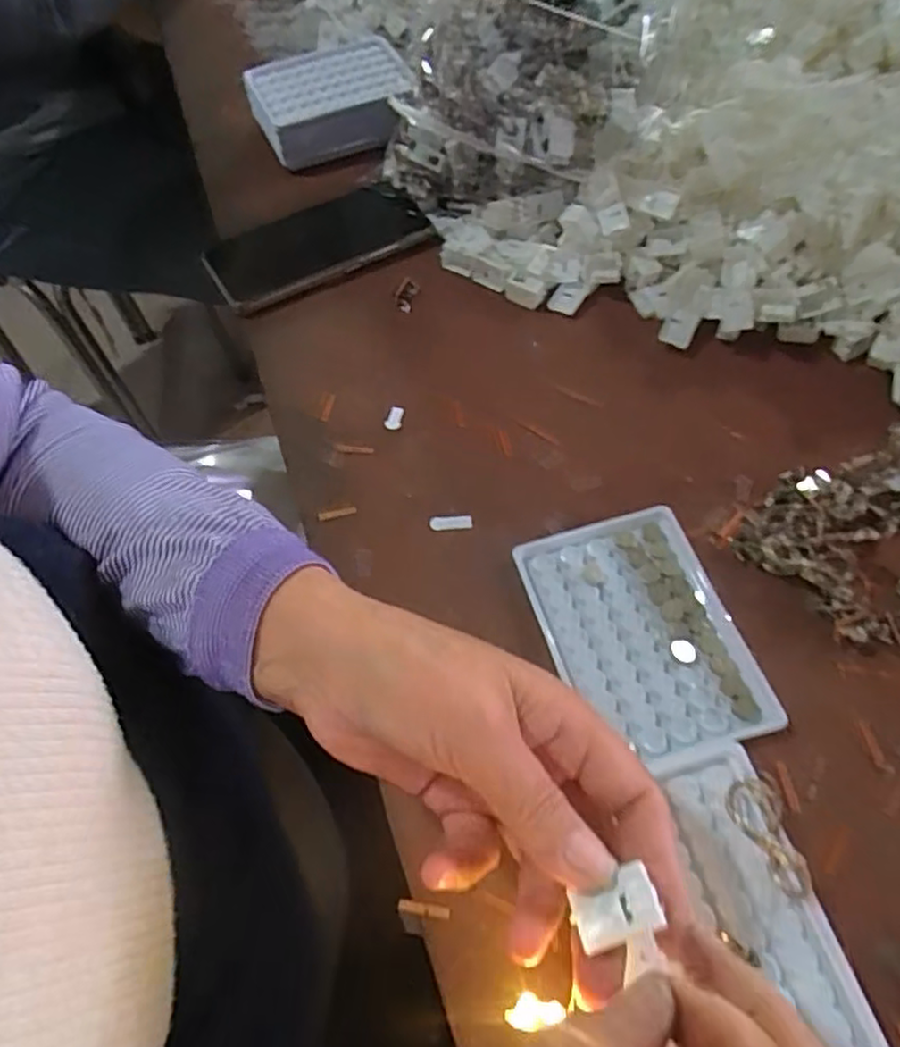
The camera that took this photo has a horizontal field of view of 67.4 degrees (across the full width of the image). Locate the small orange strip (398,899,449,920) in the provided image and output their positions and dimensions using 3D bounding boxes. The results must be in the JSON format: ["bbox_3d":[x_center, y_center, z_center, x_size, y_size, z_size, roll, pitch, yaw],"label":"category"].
[{"bbox_3d":[-0.011,0.165,0.288,0.022,0.004,0.005,7,58,7],"label":"small orange strip"}]

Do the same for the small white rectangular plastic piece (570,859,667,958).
[{"bbox_3d":[0.052,0.122,0.214,0.025,0.007,0.019,-17,58,-8],"label":"small white rectangular plastic piece"}]

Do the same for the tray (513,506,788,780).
[{"bbox_3d":[0.100,0.055,0.350,0.097,0.007,0.131,-16,58,-7],"label":"tray"}]

